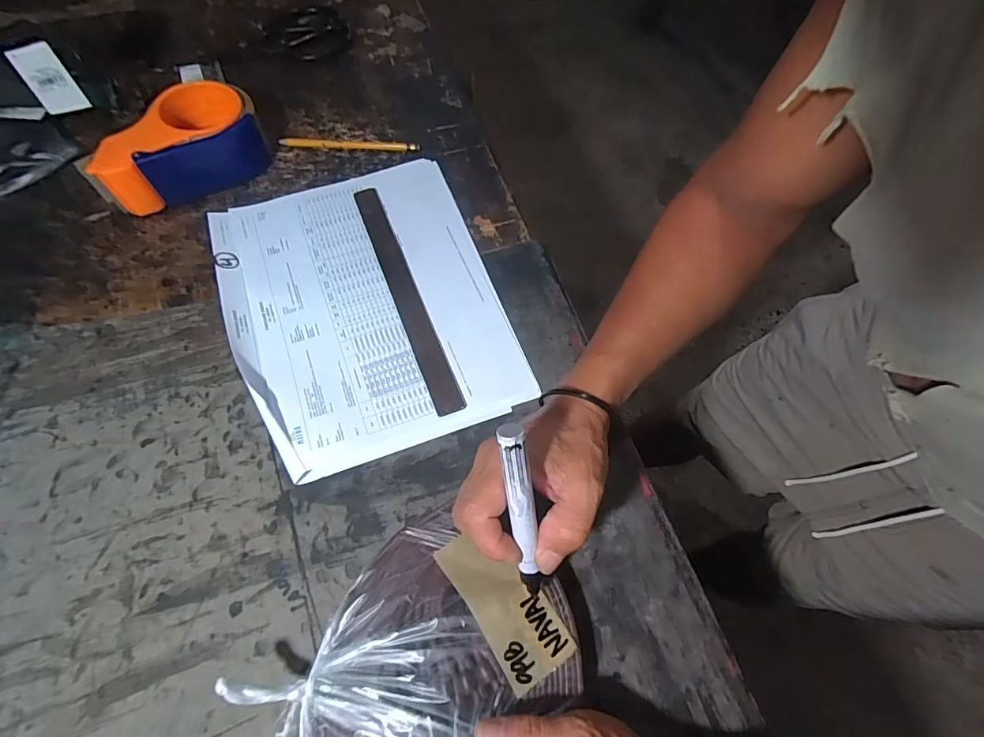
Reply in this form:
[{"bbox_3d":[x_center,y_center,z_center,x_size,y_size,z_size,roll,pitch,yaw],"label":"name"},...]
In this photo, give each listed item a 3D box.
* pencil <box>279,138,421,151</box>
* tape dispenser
[{"bbox_3d":[-0.159,-0.252,0.504,0.153,0.008,0.012,1,64,-2],"label":"pencil"},{"bbox_3d":[-0.311,-0.227,0.455,0.147,0.062,0.087,-29,69,-15],"label":"tape dispenser"}]

